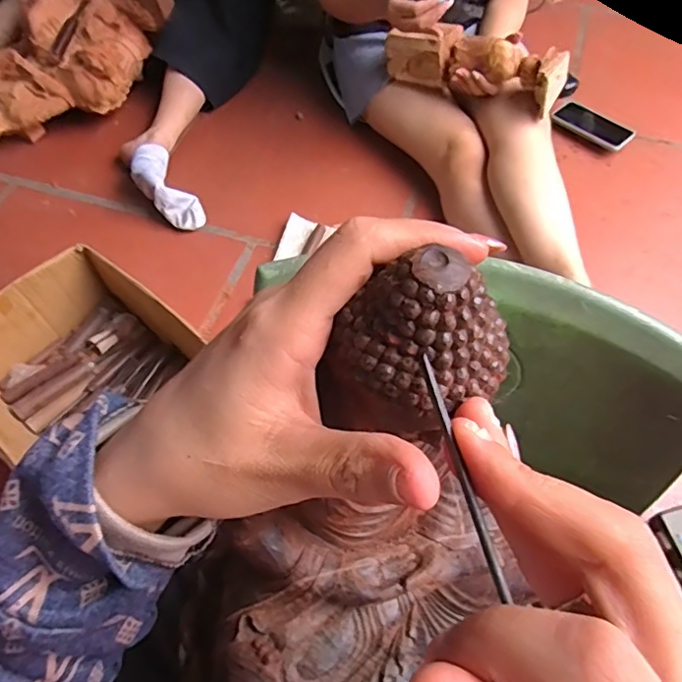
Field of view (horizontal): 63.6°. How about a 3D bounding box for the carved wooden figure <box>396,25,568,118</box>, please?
[{"bbox_3d":[0.214,-0.454,0.920,0.304,0.100,0.076,27,63,16],"label":"carved wooden figure"}]

